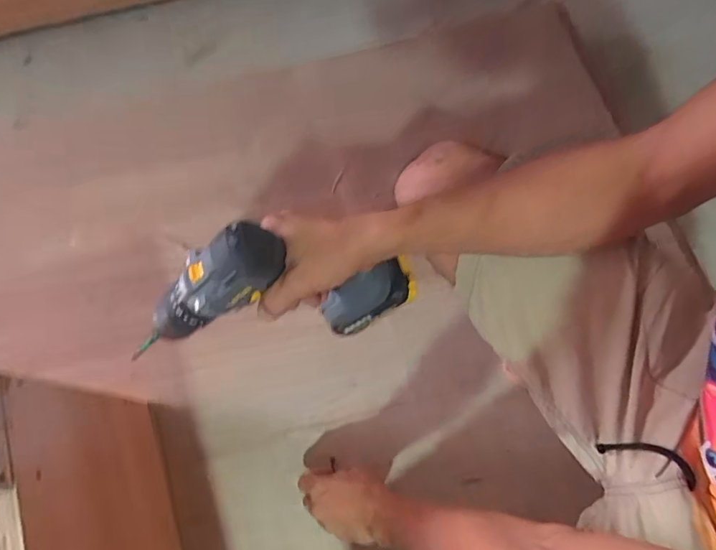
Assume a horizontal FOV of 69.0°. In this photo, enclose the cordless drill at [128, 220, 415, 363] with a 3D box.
[{"bbox_3d":[-0.064,0.020,0.506,0.227,0.156,0.062,6,69,-34],"label":"cordless drill"}]

